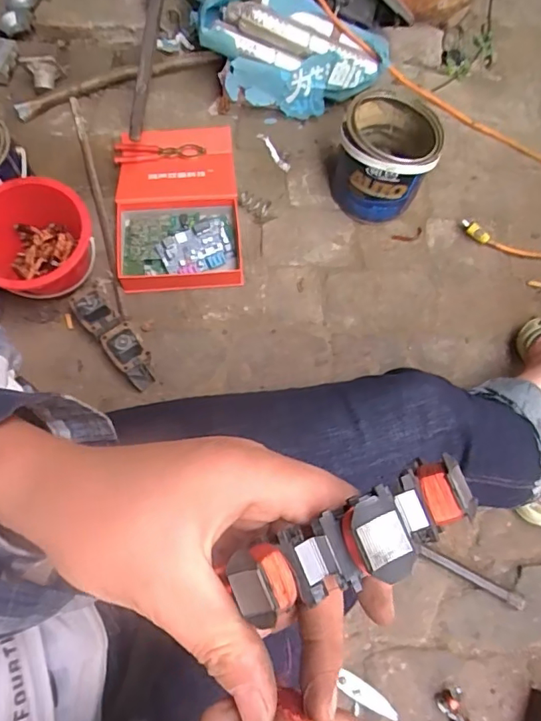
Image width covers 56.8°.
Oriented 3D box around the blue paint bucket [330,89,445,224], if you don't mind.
[{"bbox_3d":[0.194,-0.344,0.857,0.155,0.163,0.152,0,72,-1],"label":"blue paint bucket"}]

